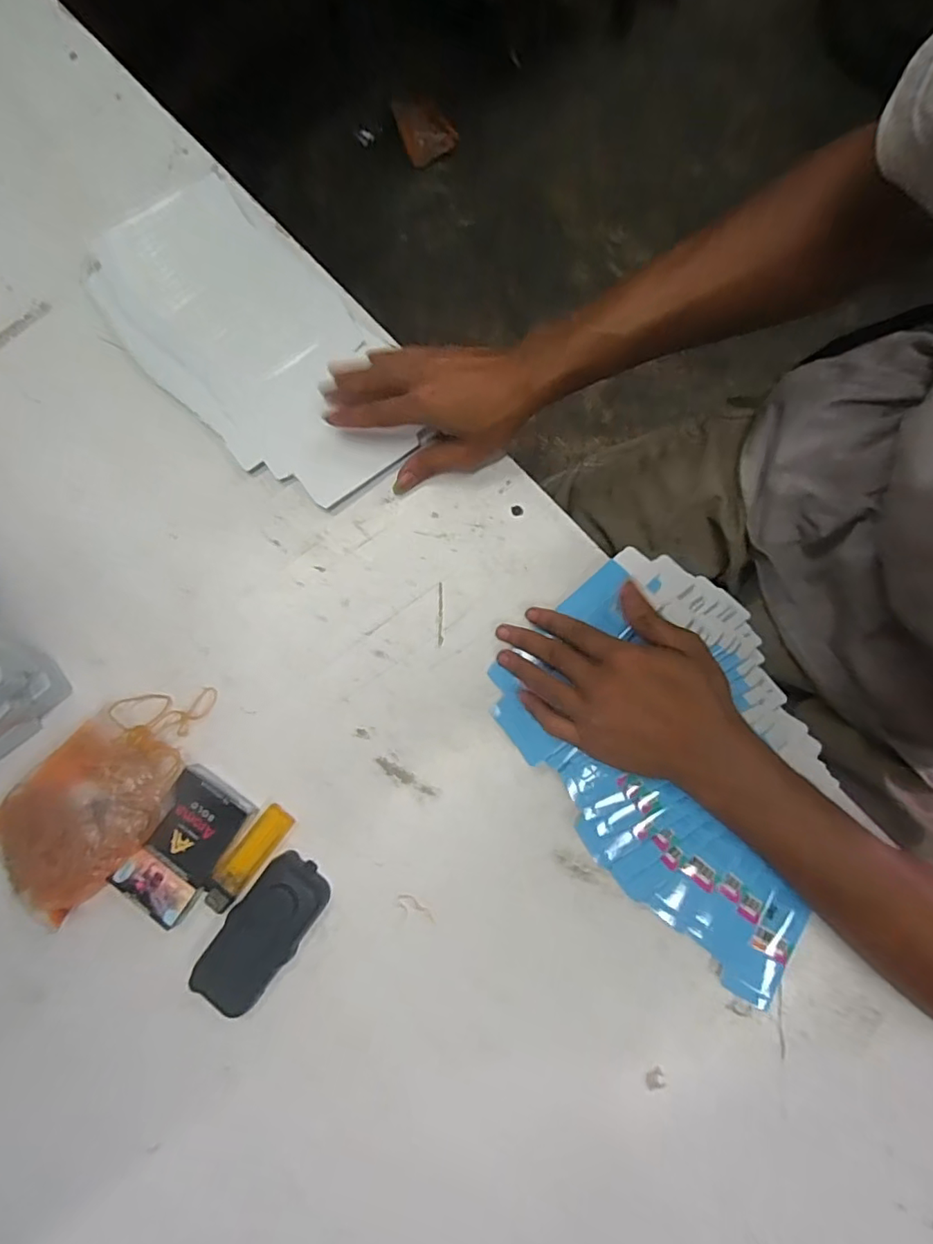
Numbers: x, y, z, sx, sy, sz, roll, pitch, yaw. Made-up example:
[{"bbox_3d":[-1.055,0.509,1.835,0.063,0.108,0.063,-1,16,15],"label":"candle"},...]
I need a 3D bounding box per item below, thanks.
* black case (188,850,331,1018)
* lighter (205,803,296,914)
[{"bbox_3d":[-0.147,0.221,0.392,0.053,0.016,0.106,37,84,9],"label":"black case"},{"bbox_3d":[-0.163,0.175,0.412,0.025,0.010,0.081,36,83,9],"label":"lighter"}]

